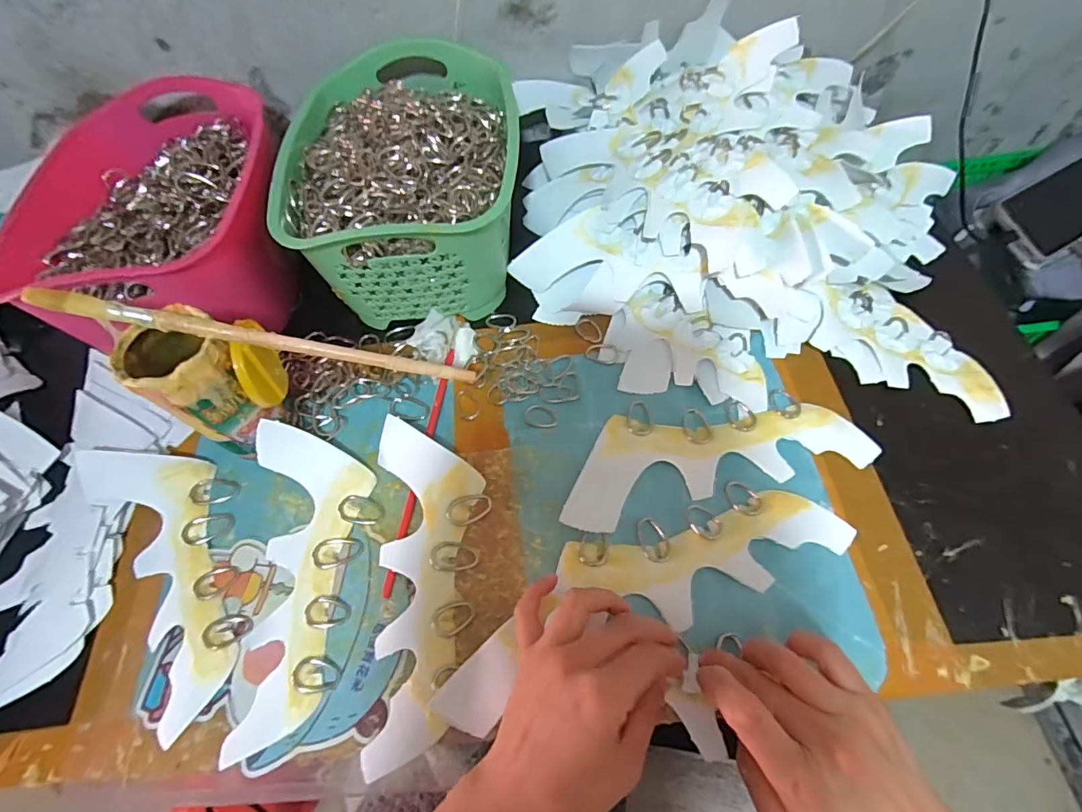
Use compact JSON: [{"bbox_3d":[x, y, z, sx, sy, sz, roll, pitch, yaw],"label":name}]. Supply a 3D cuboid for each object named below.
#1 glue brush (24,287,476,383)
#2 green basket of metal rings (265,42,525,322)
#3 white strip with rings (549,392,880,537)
[{"bbox_3d":[-0.174,-0.043,0.333,0.260,0.015,0.014,10,61,-16],"label":"glue brush"},{"bbox_3d":[-0.119,-0.212,0.470,0.193,0.108,0.258,-4,62,2],"label":"green basket of metal rings"},{"bbox_3d":[0.127,0.031,0.384,0.229,0.010,0.084,-14,63,-3],"label":"white strip with rings"}]

